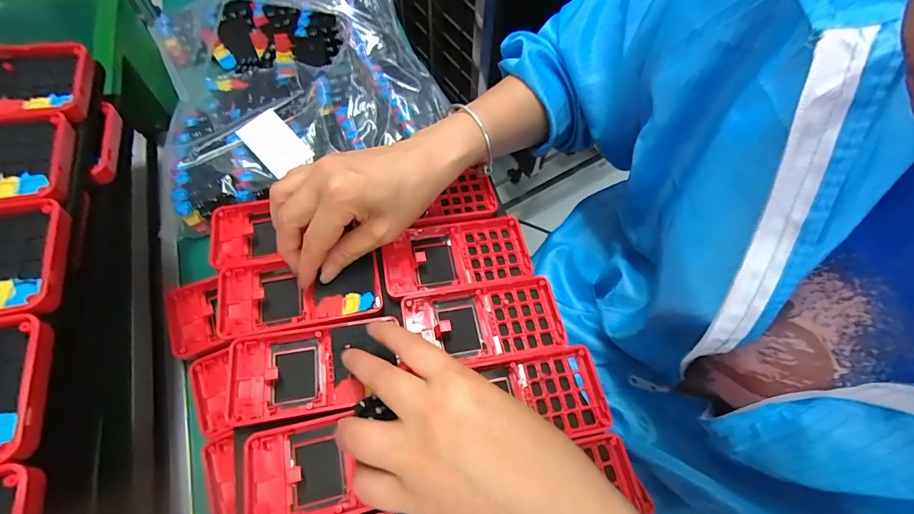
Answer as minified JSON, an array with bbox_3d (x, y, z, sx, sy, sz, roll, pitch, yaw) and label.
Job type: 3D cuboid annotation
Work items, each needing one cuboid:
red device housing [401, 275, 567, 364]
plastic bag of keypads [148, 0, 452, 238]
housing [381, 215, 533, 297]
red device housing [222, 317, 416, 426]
[{"bbox_3d":[0.022,0.052,0.328,0.121,0.014,0.059,-8,63,-6],"label":"red device housing"},{"bbox_3d":[-0.185,-0.208,0.469,0.275,0.048,0.332,-20,64,-12],"label":"plastic bag of keypads"},{"bbox_3d":[0.000,-0.001,0.352,0.120,0.012,0.063,-9,63,-7],"label":"housing"},{"bbox_3d":[-0.107,0.083,0.302,0.113,0.016,0.061,-8,63,-6],"label":"red device housing"}]

